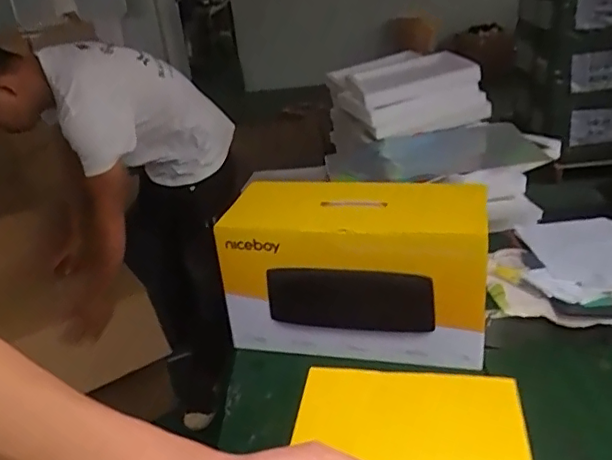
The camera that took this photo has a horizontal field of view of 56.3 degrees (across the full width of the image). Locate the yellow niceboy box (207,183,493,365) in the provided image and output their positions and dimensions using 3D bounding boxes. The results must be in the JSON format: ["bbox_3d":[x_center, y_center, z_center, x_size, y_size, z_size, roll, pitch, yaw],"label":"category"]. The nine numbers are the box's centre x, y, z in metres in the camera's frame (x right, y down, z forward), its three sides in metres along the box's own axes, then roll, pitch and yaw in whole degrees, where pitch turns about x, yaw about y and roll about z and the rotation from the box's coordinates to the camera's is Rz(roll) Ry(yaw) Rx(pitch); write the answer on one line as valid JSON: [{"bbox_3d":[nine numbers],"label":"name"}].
[{"bbox_3d":[0.085,0.061,0.956,0.418,0.230,0.212,5,28,22],"label":"yellow niceboy box"}]

